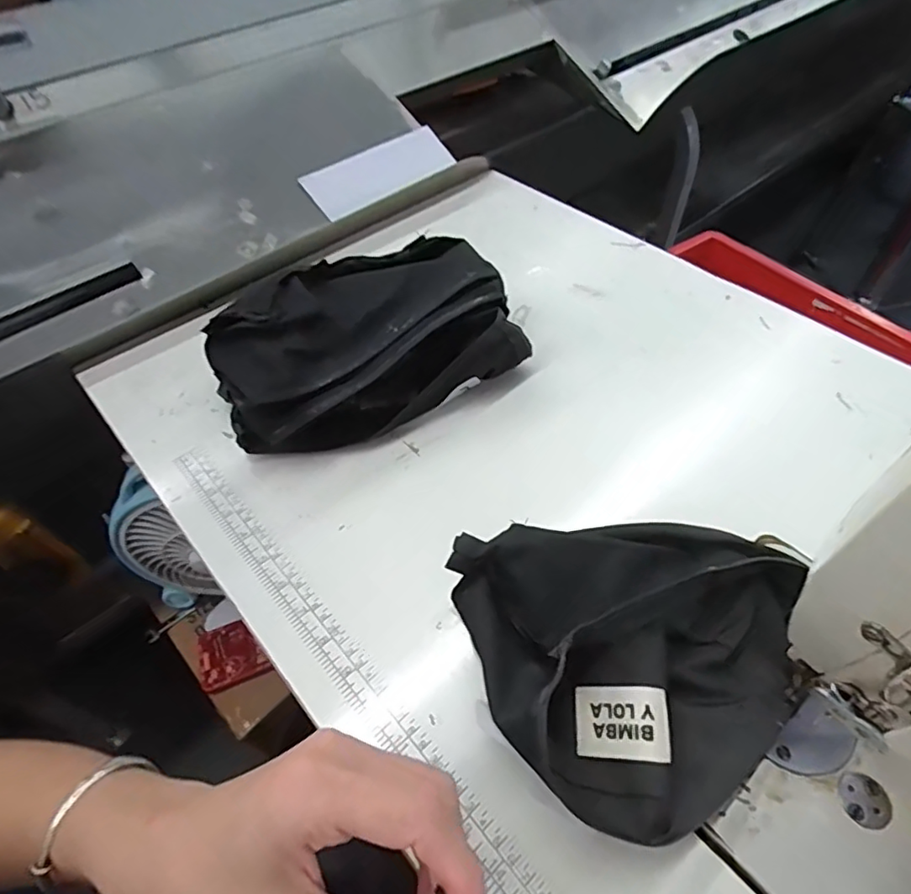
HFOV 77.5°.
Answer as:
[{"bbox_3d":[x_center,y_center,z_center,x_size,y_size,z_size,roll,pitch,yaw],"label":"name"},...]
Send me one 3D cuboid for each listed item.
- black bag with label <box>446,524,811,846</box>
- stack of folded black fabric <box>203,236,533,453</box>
[{"bbox_3d":[0.095,0.111,0.317,0.164,0.052,0.161,-14,52,-8],"label":"black bag with label"},{"bbox_3d":[-0.073,-0.086,0.457,0.231,0.073,0.171,-23,54,-15],"label":"stack of folded black fabric"}]

